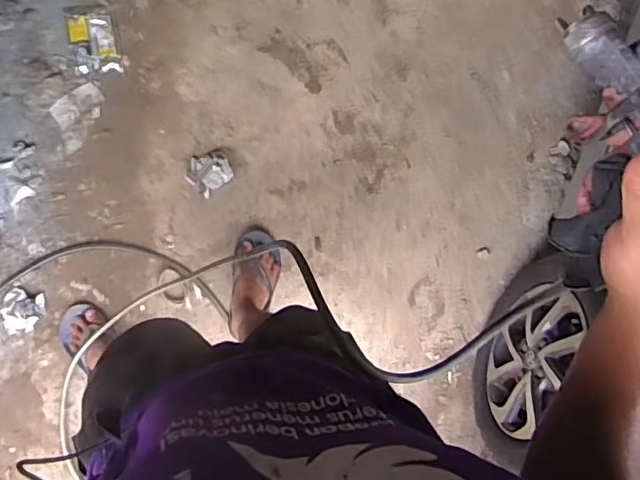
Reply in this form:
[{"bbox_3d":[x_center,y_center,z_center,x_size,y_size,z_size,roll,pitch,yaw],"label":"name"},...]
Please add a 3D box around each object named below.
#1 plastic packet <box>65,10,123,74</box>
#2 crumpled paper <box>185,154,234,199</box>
[{"bbox_3d":[-0.551,-0.480,1.397,0.112,0.024,0.138,-10,96,-8],"label":"plastic packet"},{"bbox_3d":[-0.280,-0.172,1.441,0.116,0.059,0.108,-37,99,-4],"label":"crumpled paper"}]

